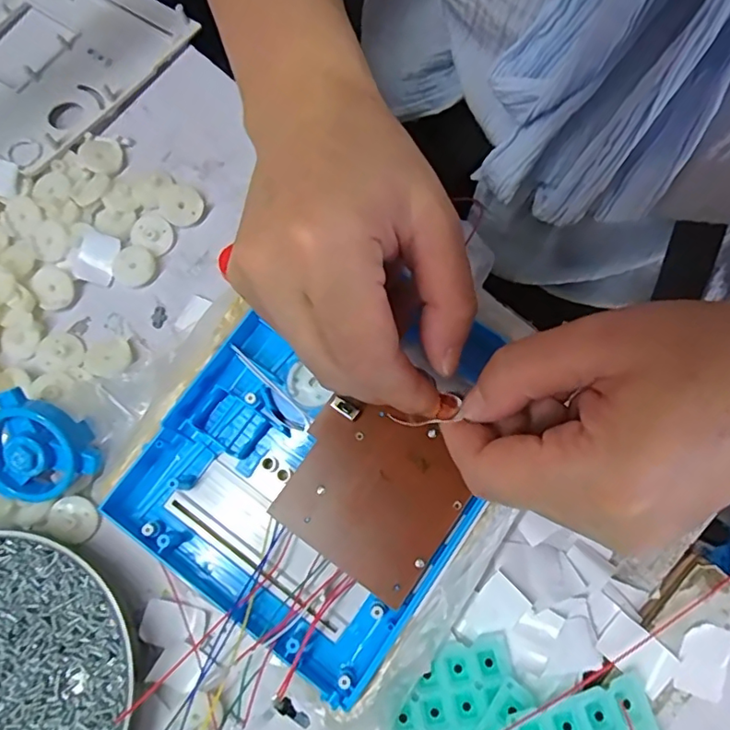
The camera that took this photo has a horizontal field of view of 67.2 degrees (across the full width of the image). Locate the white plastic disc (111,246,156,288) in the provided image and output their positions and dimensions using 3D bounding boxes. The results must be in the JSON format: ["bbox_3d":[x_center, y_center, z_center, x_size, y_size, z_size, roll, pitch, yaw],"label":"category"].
[{"bbox_3d":[-0.129,-0.055,0.306,0.021,0.006,0.022,-1,75,2],"label":"white plastic disc"}]

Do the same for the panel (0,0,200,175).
[{"bbox_3d":[-0.198,-0.195,0.342,0.122,0.012,0.144,37,79,11],"label":"panel"}]

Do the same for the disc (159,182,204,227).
[{"bbox_3d":[-0.106,-0.092,0.315,0.023,0.007,0.026,-39,77,-8],"label":"disc"}]

